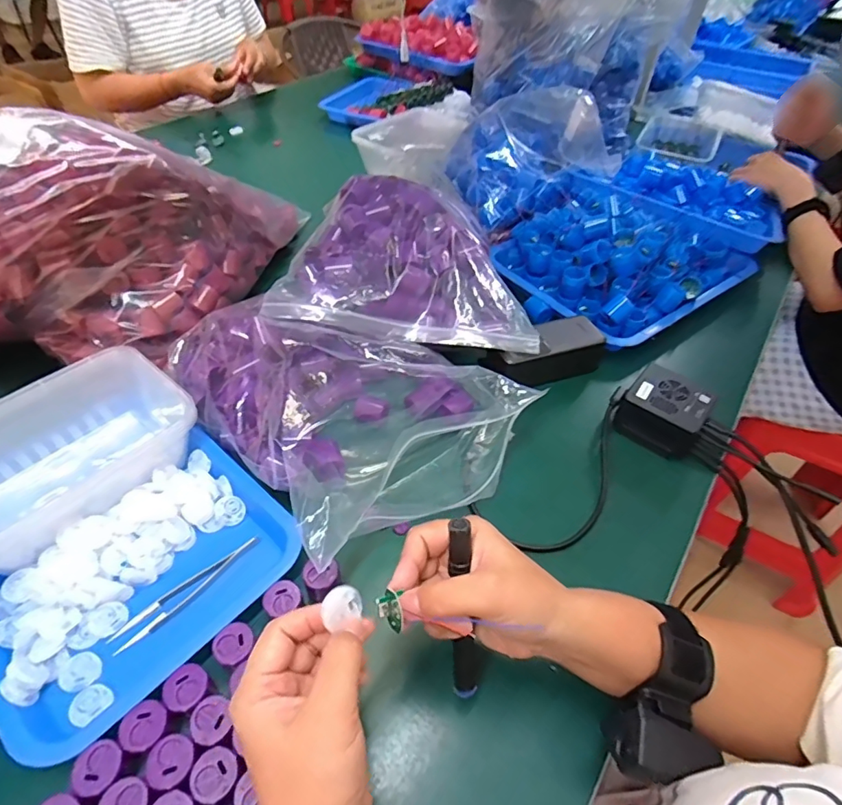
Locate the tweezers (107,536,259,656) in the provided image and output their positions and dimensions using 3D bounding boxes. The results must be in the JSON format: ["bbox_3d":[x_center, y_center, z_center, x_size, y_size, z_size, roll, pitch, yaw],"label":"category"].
[{"bbox_3d":[-0.189,0.150,0.410,0.020,0.010,0.122,32,54,23],"label":"tweezers"}]

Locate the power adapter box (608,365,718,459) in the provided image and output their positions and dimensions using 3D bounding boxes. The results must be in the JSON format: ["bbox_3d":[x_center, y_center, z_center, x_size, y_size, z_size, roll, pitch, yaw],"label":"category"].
[{"bbox_3d":[0.258,0.009,0.533,0.078,0.049,0.071,36,55,26],"label":"power adapter box"}]

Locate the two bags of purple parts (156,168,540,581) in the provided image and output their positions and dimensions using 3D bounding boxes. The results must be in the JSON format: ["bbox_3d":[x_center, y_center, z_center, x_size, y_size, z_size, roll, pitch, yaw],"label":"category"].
[{"bbox_3d":[-0.048,-0.066,0.530,0.337,0.137,0.350,36,55,26],"label":"two bags of purple parts"}]

